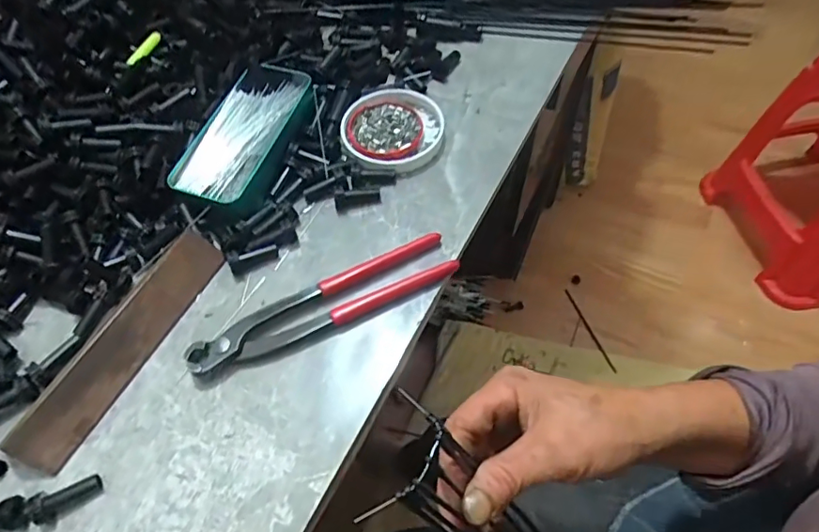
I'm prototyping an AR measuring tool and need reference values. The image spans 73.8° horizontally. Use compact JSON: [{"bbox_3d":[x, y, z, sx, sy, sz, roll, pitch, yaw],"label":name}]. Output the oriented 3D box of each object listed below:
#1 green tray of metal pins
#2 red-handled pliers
[{"bbox_3d":[-0.134,-0.114,0.461,0.074,0.022,0.151,11,59,11],"label":"green tray of metal pins"},{"bbox_3d":[-0.059,0.030,0.393,0.197,0.017,0.039,-26,60,-12],"label":"red-handled pliers"}]

